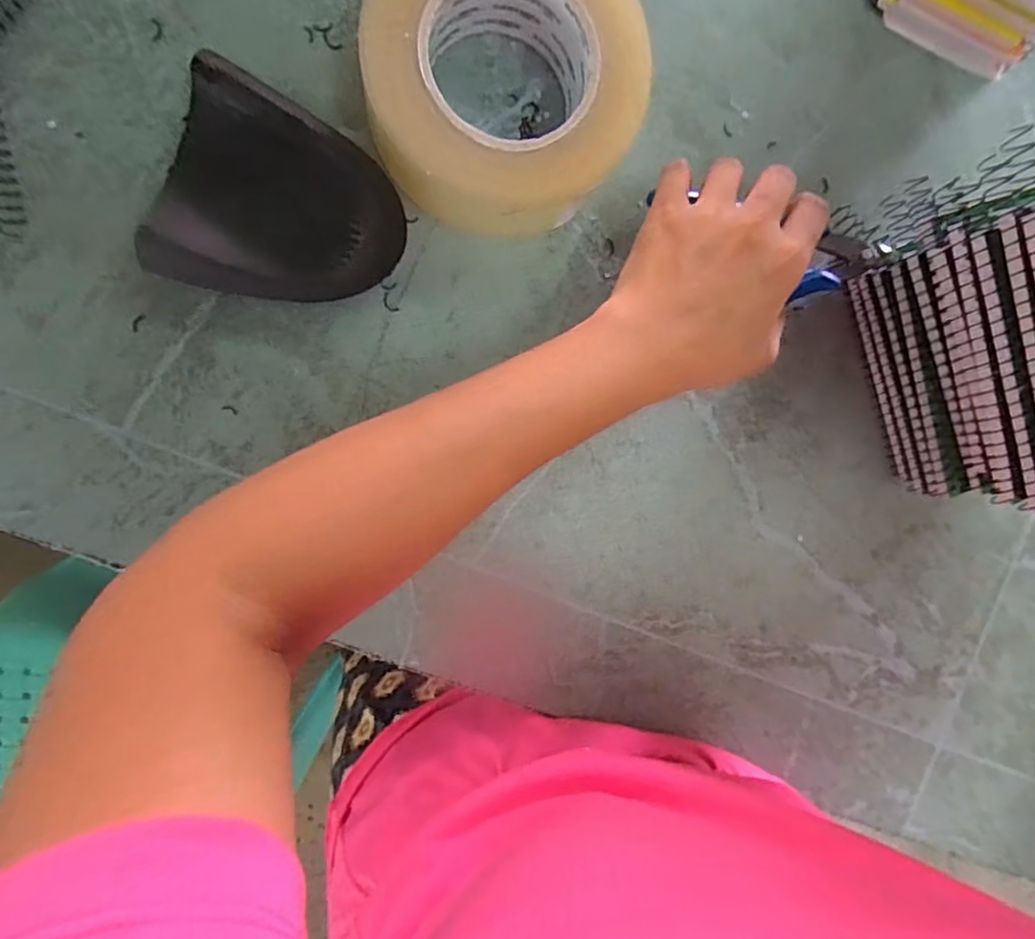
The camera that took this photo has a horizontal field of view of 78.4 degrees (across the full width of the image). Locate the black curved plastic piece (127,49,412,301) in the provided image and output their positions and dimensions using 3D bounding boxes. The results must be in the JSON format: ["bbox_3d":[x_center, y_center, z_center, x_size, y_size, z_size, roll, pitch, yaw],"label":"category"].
[{"bbox_3d":[-0.111,-0.126,0.308,0.107,0.034,0.099,19,90,-10],"label":"black curved plastic piece"}]

